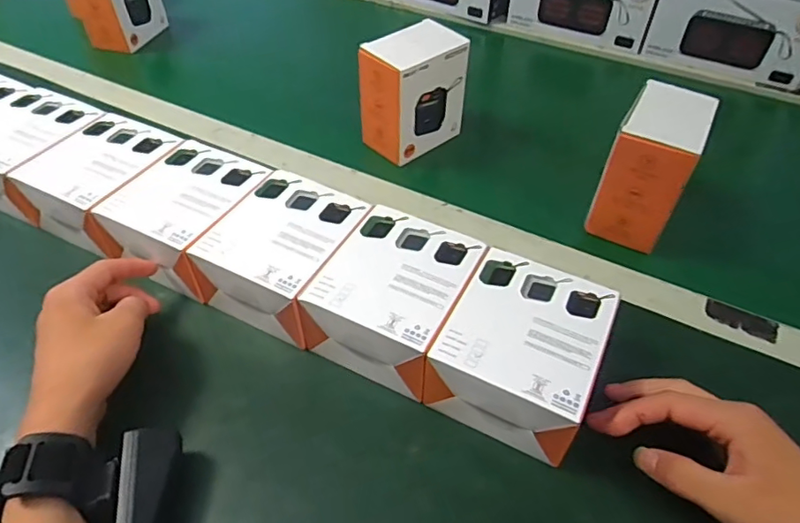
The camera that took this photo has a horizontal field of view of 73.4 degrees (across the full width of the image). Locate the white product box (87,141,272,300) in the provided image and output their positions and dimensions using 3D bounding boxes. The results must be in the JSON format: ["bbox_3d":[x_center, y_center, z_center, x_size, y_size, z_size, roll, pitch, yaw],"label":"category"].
[{"bbox_3d":[-0.175,-0.038,0.460,0.109,0.057,0.112,21,50,19],"label":"white product box"}]

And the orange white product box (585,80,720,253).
[{"bbox_3d":[0.225,-0.084,0.487,0.064,0.115,0.093,23,51,20],"label":"orange white product box"}]

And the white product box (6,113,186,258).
[{"bbox_3d":[-0.269,-0.075,0.489,0.105,0.052,0.113,21,50,19],"label":"white product box"}]

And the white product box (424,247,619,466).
[{"bbox_3d":[0.083,0.062,0.368,0.096,0.056,0.116,22,51,19],"label":"white product box"}]

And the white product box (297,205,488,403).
[{"bbox_3d":[-0.003,0.028,0.405,0.097,0.060,0.109,21,50,19],"label":"white product box"}]

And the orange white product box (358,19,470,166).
[{"bbox_3d":[0.014,-0.180,0.575,0.099,0.111,0.063,-32,55,-27],"label":"orange white product box"}]

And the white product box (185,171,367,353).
[{"bbox_3d":[-0.086,-0.004,0.432,0.104,0.062,0.112,23,51,20],"label":"white product box"}]

